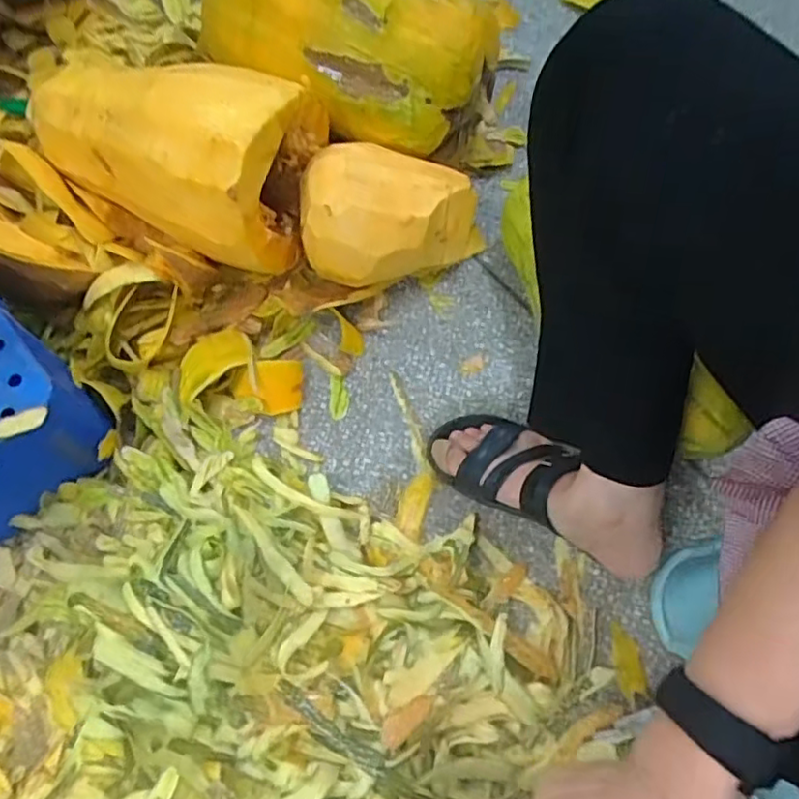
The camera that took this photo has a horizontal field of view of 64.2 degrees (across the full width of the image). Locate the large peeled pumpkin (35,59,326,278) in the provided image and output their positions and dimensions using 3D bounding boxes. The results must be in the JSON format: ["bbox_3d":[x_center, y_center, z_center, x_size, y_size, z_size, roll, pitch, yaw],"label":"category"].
[{"bbox_3d":[-0.234,-0.271,0.658,0.282,0.153,0.175,21,70,9],"label":"large peeled pumpkin"}]

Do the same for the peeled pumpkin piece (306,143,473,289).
[{"bbox_3d":[-0.010,-0.196,0.680,0.187,0.114,0.114,-6,68,-1],"label":"peeled pumpkin piece"}]

